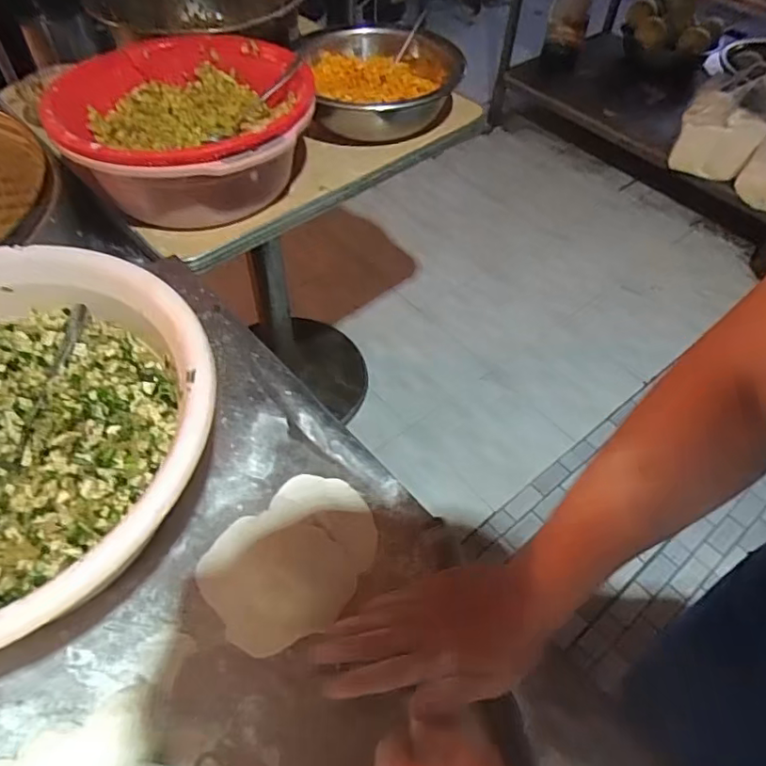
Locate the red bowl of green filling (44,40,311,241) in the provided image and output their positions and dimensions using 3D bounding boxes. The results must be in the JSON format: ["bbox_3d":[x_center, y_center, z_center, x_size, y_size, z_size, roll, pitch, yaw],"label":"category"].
[{"bbox_3d":[-0.249,-0.326,0.752,0.303,0.122,0.307,-11,53,-11],"label":"red bowl of green filling"}]

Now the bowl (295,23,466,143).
[{"bbox_3d":[0.002,-0.471,0.908,0.235,0.085,0.218,1,52,-2],"label":"bowl"}]

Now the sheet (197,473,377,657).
[{"bbox_3d":[-0.072,0.137,0.467,0.110,0.026,0.144,34,58,21],"label":"sheet"}]

